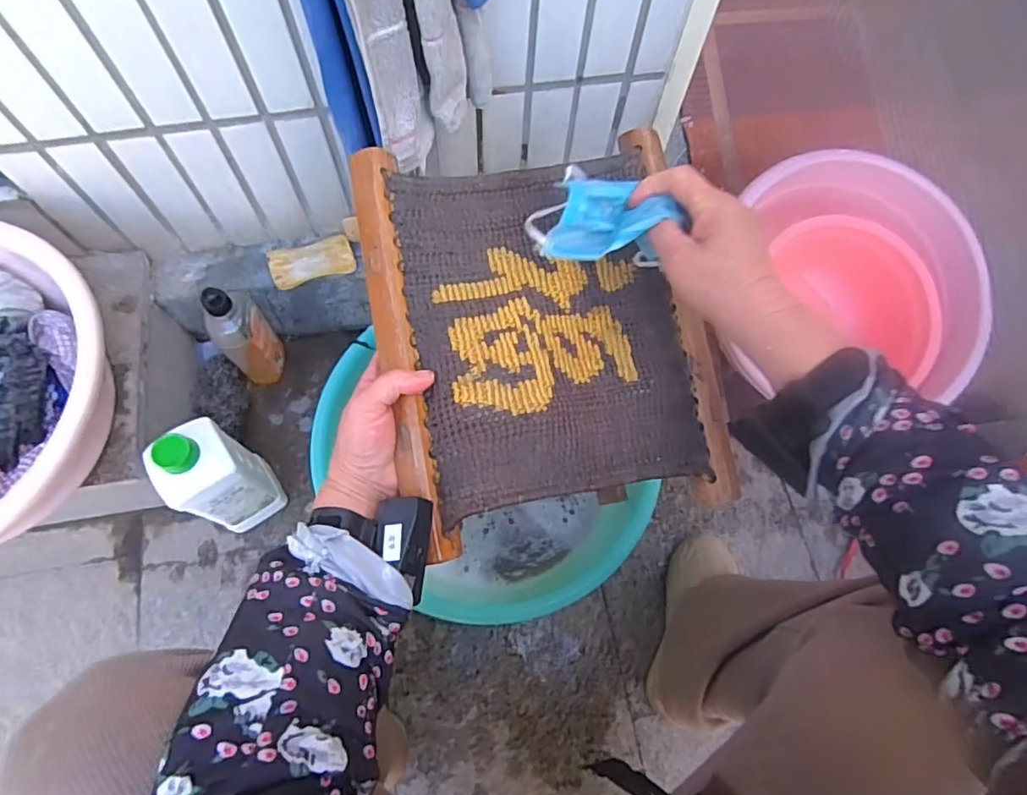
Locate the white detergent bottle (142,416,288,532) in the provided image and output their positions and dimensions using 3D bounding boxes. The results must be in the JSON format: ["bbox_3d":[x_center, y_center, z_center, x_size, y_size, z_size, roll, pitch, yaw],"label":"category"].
[{"bbox_3d":[-0.357,0.096,0.696,0.084,0.208,0.088,-24,73,-14],"label":"white detergent bottle"}]

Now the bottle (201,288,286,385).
[{"bbox_3d":[-0.367,-0.089,0.789,0.065,0.198,0.076,44,72,11],"label":"bottle"}]

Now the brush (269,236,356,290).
[{"bbox_3d":[-0.272,-0.183,0.792,0.112,0.024,0.052,-25,73,-26],"label":"brush"}]

